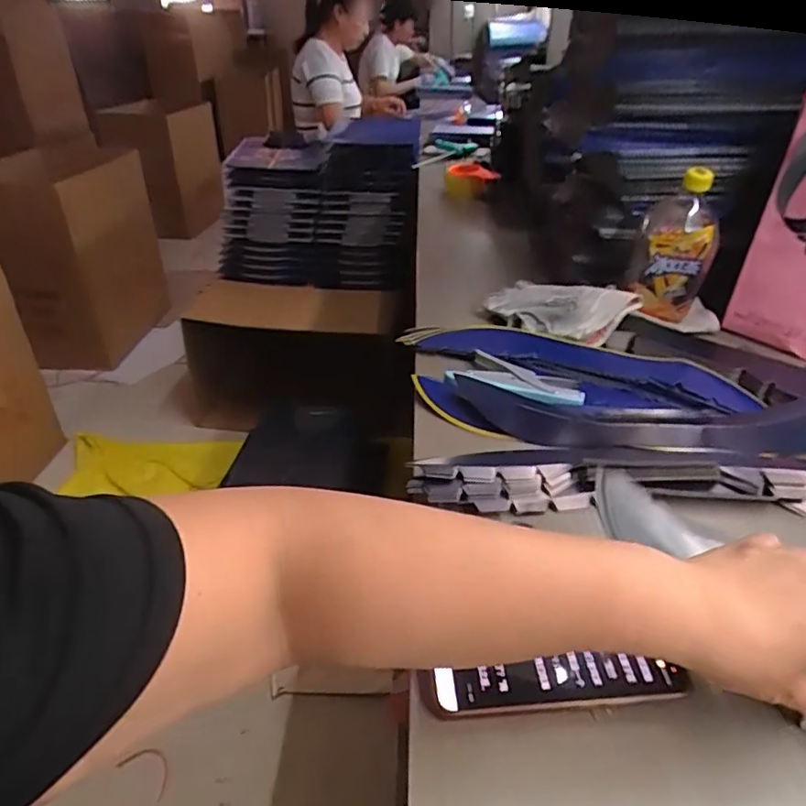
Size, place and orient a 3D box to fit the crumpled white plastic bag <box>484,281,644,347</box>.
[{"bbox_3d":[0.203,-0.132,0.782,0.111,0.048,0.188,-27,42,-35],"label":"crumpled white plastic bag"}]

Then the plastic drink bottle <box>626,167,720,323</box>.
[{"bbox_3d":[0.356,-0.202,0.766,0.088,0.193,0.070,9,34,12],"label":"plastic drink bottle"}]

